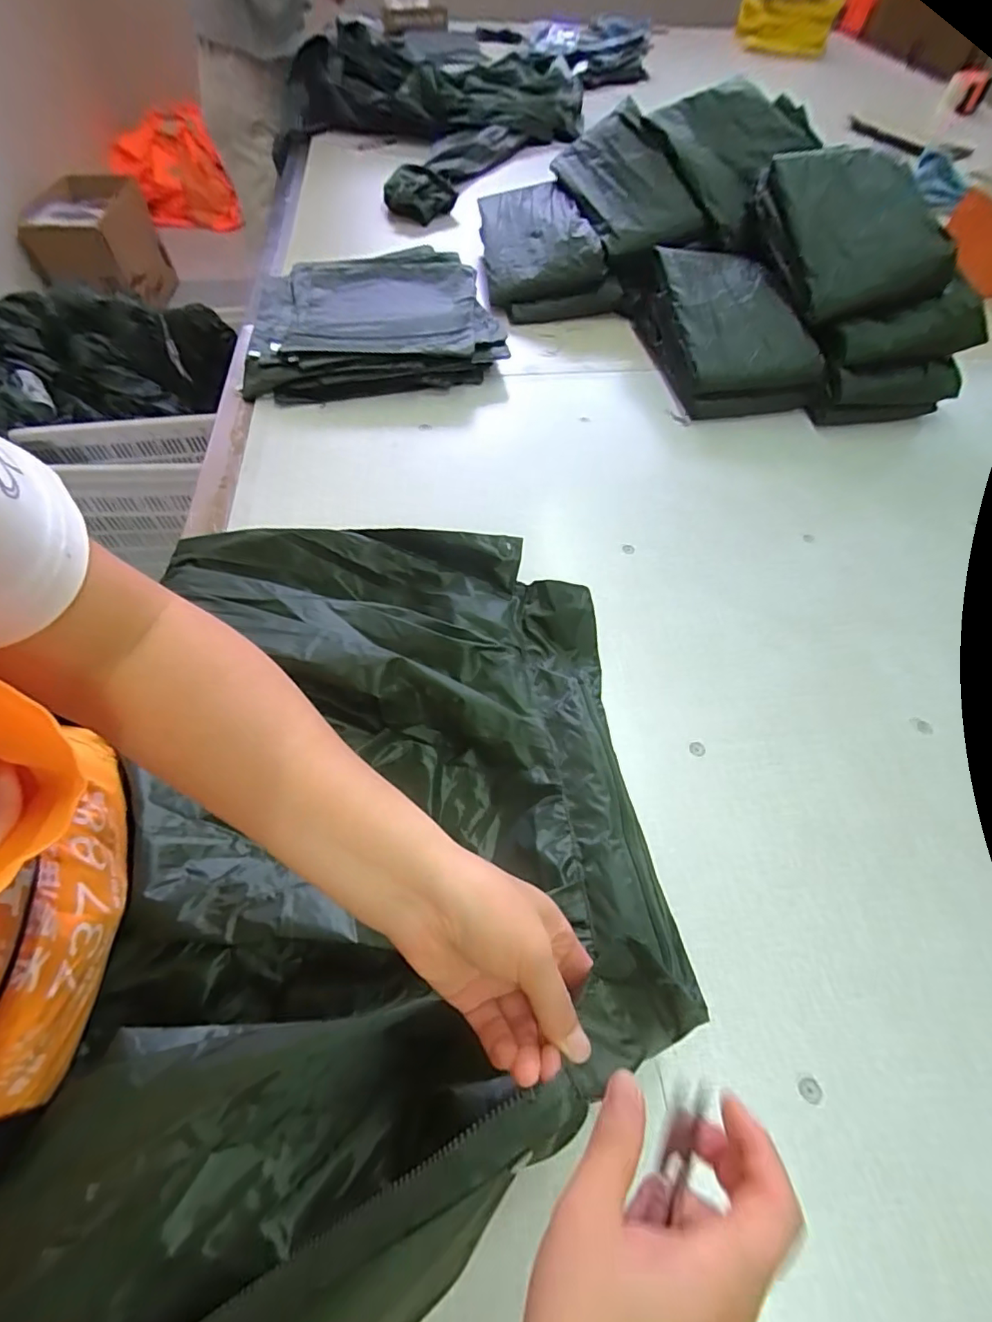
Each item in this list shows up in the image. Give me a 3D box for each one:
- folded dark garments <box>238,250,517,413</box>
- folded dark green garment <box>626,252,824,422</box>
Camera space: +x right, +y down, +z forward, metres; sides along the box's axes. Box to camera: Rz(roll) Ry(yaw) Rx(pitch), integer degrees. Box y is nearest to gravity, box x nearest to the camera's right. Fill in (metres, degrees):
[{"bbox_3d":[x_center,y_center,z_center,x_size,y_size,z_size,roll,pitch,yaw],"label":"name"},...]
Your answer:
[{"bbox_3d":[-0.200,-0.545,0.827,0.376,0.044,0.375,-9,58,-7],"label":"folded dark garments"},{"bbox_3d":[0.328,-0.497,0.787,0.196,0.080,0.307,-7,58,-5],"label":"folded dark green garment"}]

